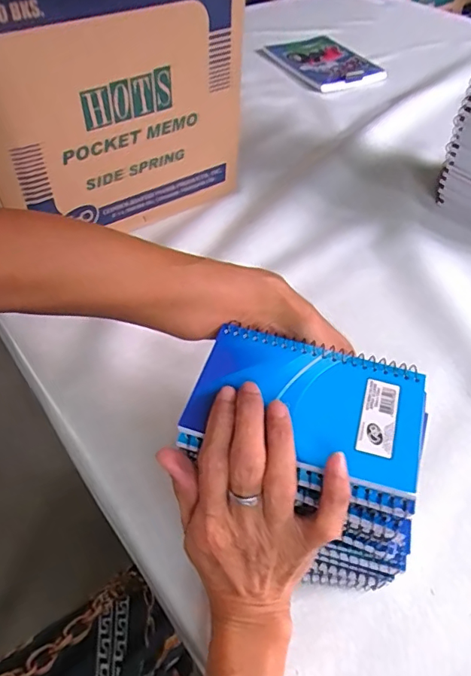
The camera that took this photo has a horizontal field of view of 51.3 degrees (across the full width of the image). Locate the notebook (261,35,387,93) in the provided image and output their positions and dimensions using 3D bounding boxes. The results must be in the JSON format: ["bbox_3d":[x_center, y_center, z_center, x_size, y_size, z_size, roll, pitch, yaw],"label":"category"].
[{"bbox_3d":[0.176,-0.557,0.985,0.160,0.018,0.235,-22,53,-19],"label":"notebook"}]

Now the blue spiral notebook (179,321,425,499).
[{"bbox_3d":[0.042,0.034,0.286,0.128,0.004,0.083,15,50,11],"label":"blue spiral notebook"}]

